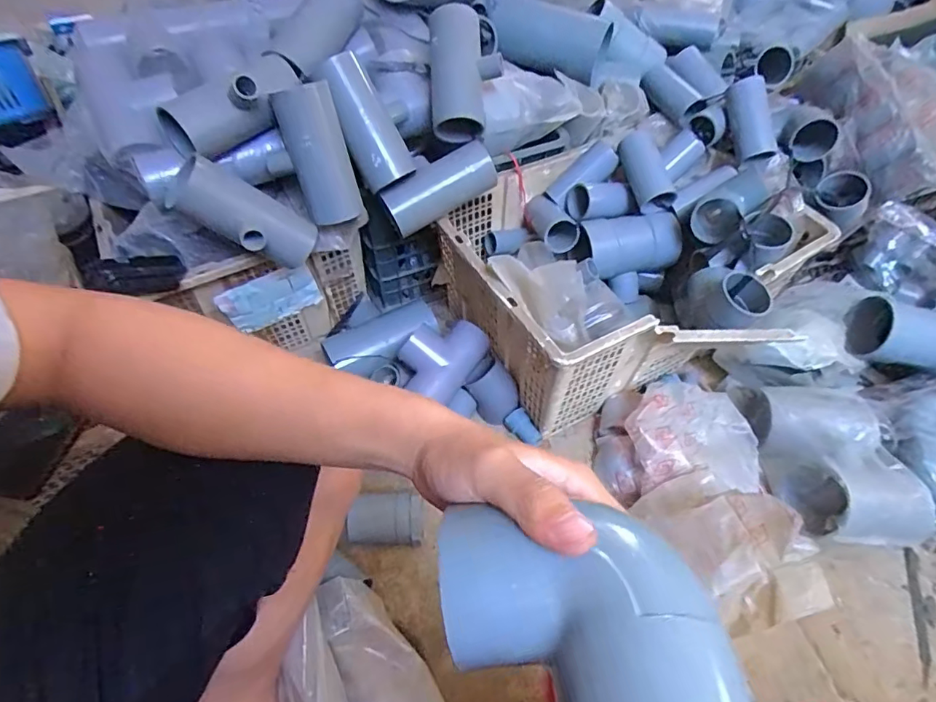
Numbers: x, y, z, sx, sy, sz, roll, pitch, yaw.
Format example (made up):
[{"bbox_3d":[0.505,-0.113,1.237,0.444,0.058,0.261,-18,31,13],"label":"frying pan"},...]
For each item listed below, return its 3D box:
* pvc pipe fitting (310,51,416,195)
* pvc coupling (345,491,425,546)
[{"bbox_3d":[-0.133,-0.289,0.651,0.061,0.161,0.053,-37,27,-22],"label":"pvc pipe fitting"},{"bbox_3d":[-0.107,0.225,0.685,0.093,0.060,0.059,0,55,2],"label":"pvc coupling"}]

